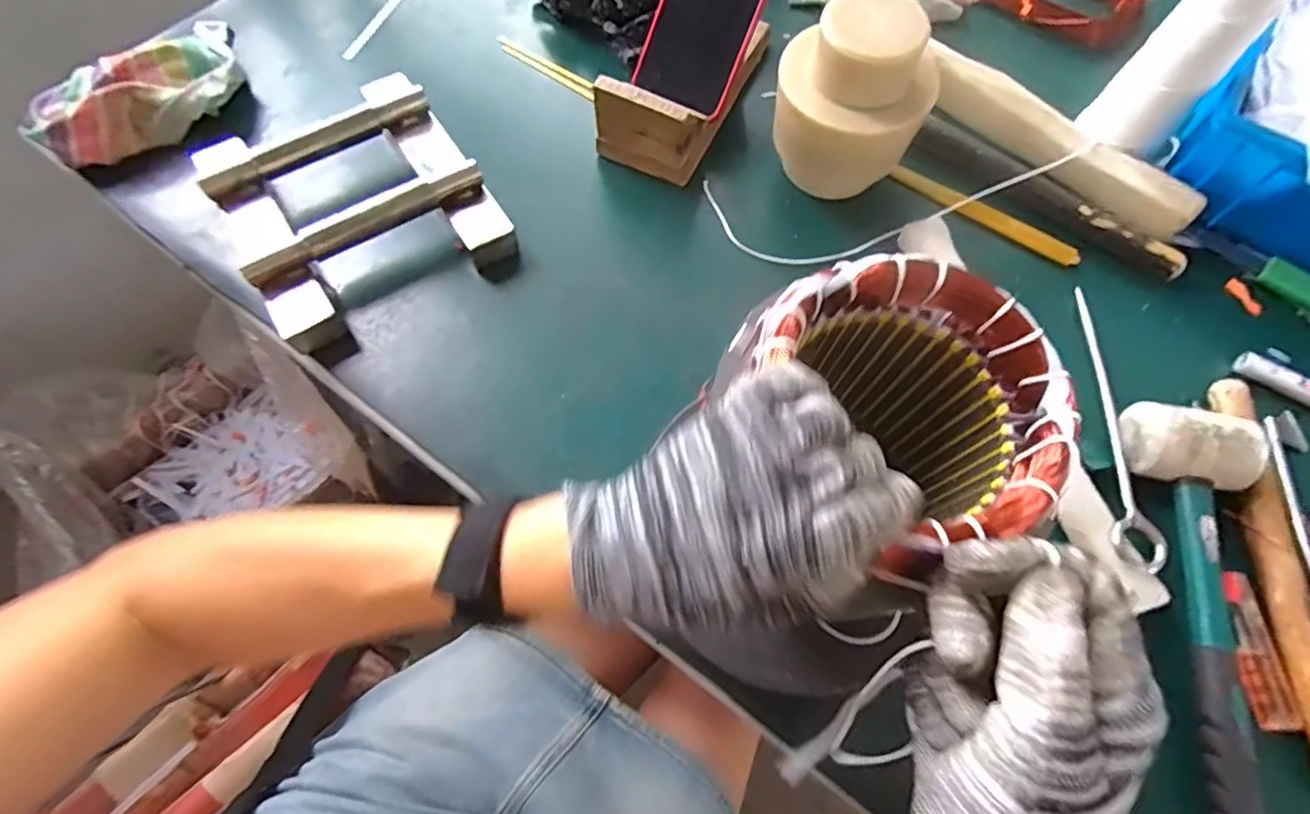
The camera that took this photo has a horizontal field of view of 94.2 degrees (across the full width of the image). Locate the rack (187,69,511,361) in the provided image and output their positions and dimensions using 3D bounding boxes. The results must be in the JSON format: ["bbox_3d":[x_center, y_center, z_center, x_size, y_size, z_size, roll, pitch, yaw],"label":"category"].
[{"bbox_3d":[-0.231,-0.159,0.468,0.181,0.047,0.189,-31,71,-14],"label":"rack"}]

